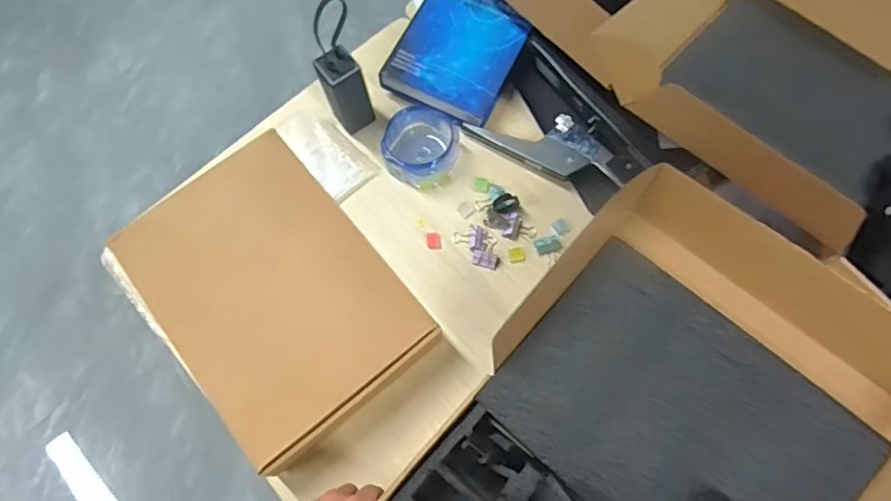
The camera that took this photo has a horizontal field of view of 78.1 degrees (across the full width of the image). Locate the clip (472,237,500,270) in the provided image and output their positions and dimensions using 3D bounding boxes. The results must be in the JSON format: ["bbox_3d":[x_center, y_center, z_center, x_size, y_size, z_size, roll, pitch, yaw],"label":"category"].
[{"bbox_3d":[0.059,0.003,0.758,0.038,0.011,0.043,14,72,6],"label":"clip"}]

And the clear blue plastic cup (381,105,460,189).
[{"bbox_3d":[-0.035,-0.152,0.794,0.100,0.055,0.109,-1,71,3],"label":"clear blue plastic cup"}]

